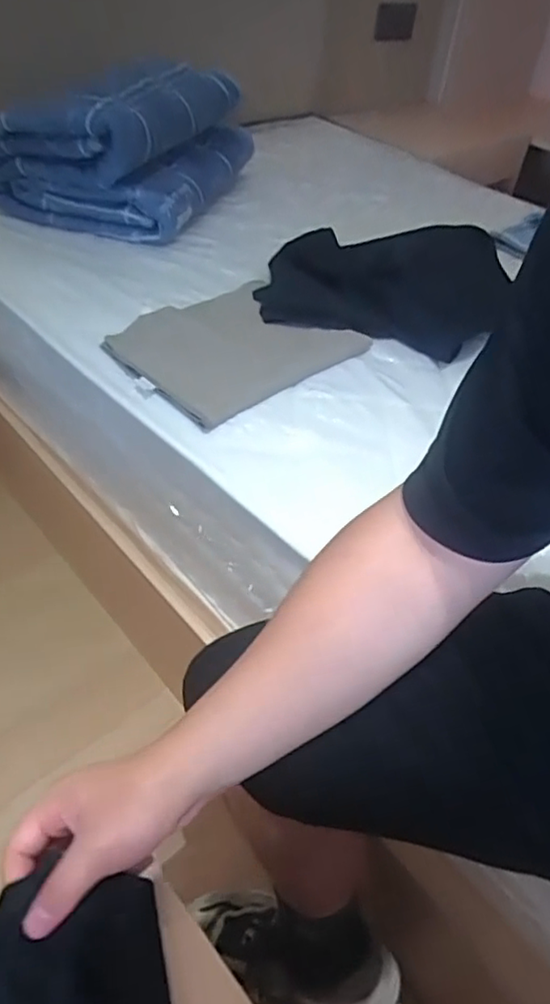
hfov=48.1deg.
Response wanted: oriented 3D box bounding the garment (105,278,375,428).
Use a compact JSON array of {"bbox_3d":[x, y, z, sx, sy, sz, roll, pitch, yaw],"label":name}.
[{"bbox_3d":[-0.053,-0.216,0.842,0.286,0.024,0.227,-31,57,-32],"label":"garment"}]

